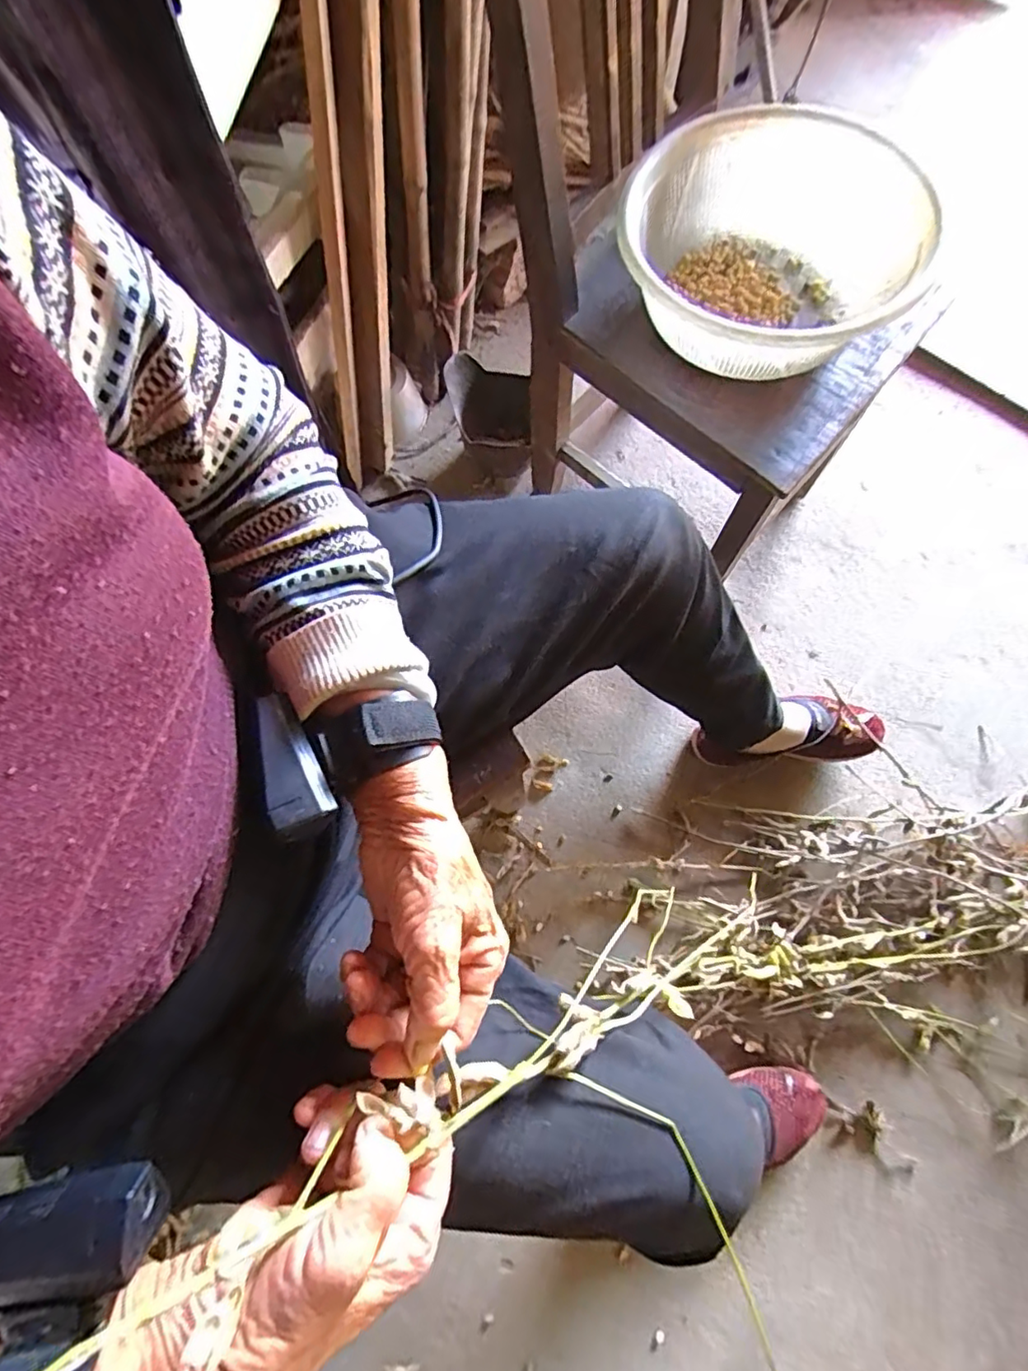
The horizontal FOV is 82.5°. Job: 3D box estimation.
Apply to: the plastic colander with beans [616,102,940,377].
[{"bbox_3d":[0.222,-0.397,0.551,0.262,0.104,0.269,0,73,0],"label":"plastic colander with beans"}]

